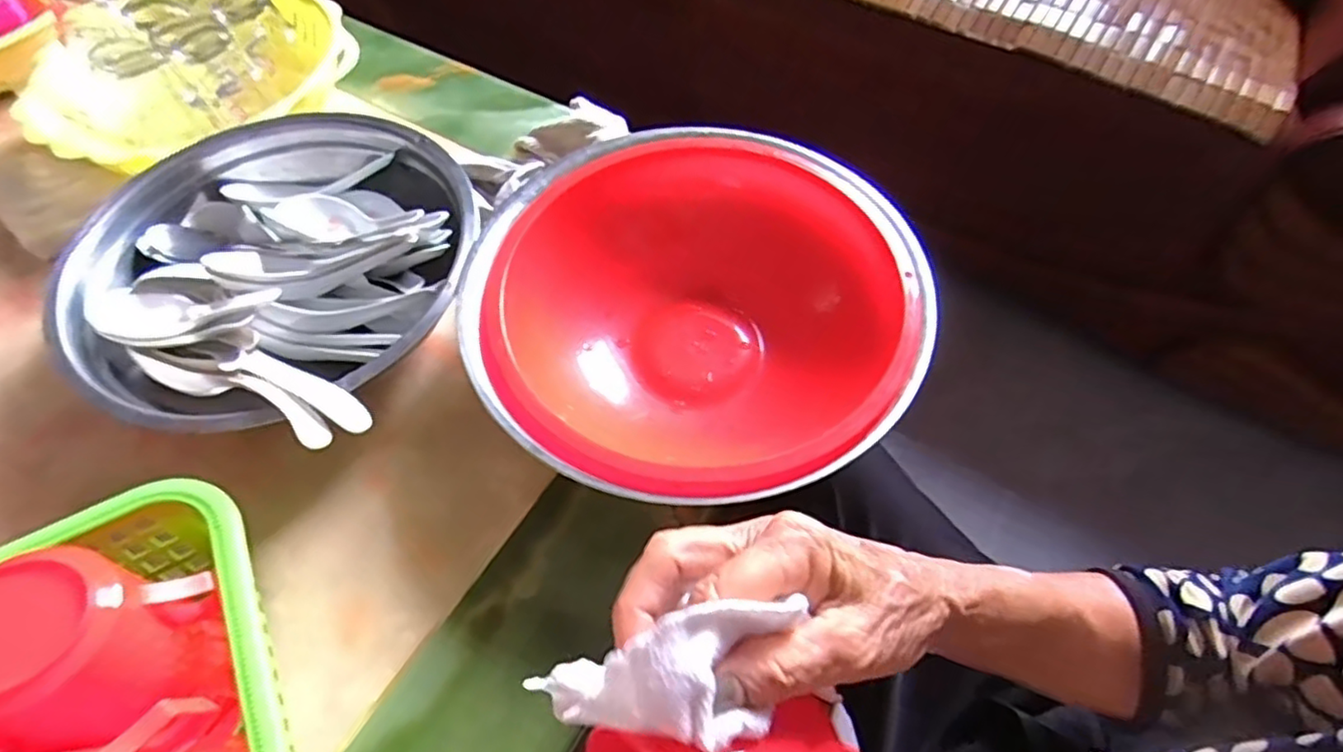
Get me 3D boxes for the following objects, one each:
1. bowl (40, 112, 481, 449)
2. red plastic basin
[{"bbox_3d":[-0.258,-0.069,0.448,0.243,0.073,0.245,-1,60,1],"label":"bowl"},{"bbox_3d":[0.004,-0.048,0.426,0.257,0.072,0.239,-1,60,1],"label":"red plastic basin"}]

